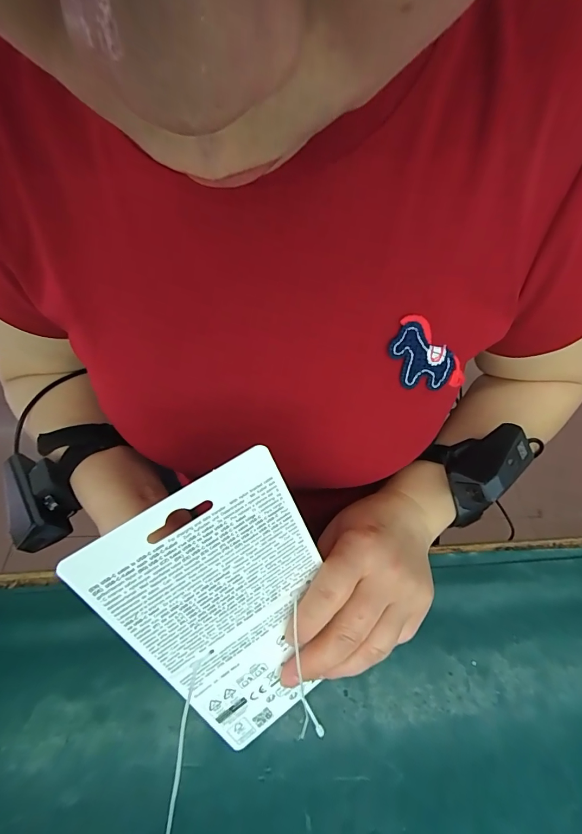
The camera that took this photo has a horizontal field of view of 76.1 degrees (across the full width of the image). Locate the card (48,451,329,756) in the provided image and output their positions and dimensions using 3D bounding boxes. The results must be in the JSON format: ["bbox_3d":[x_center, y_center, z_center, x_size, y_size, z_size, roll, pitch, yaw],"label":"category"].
[{"bbox_3d":[-0.025,0.107,0.201,0.100,0.172,0.004,-30,28,-14],"label":"card"}]

